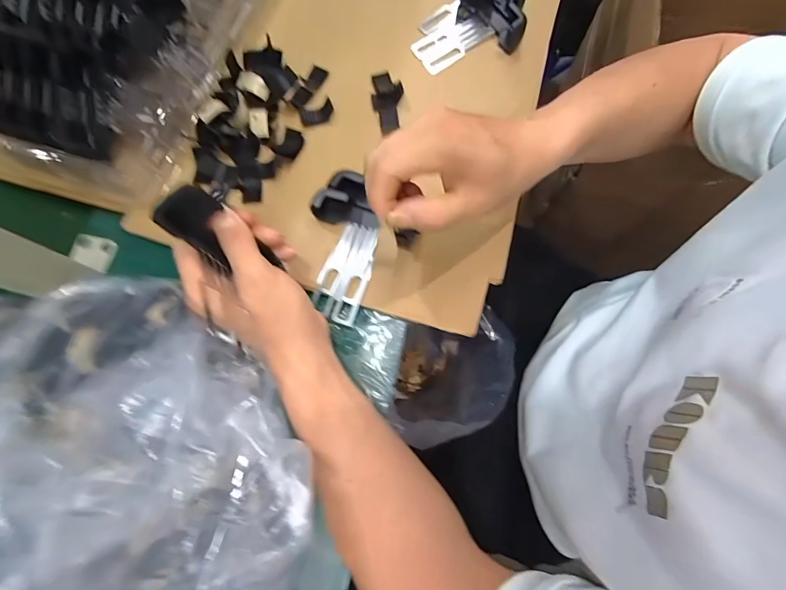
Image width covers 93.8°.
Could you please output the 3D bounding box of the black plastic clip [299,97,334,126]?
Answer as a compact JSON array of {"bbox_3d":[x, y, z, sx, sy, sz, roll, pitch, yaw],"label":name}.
[{"bbox_3d":[-0.082,-0.196,0.397,0.036,0.010,0.021,-17,74,-4],"label":"black plastic clip"}]

